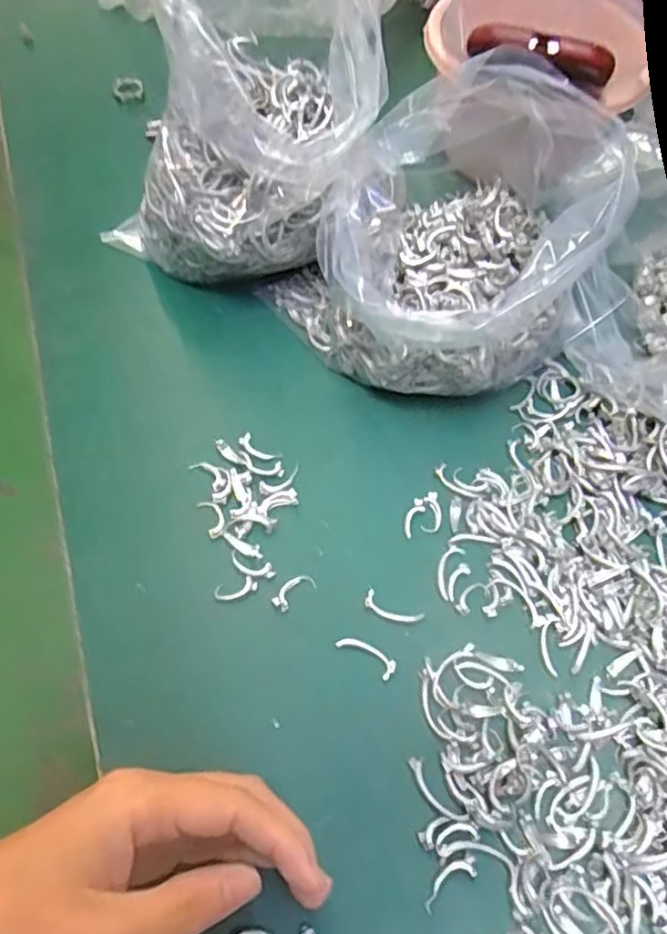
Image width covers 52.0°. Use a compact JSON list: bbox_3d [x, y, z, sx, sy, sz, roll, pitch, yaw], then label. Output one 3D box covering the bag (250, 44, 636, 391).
[{"bbox_3d":[0.059,-0.112,0.361,0.163,0.129,0.128,-15,63,-10],"label":"bag"}]

